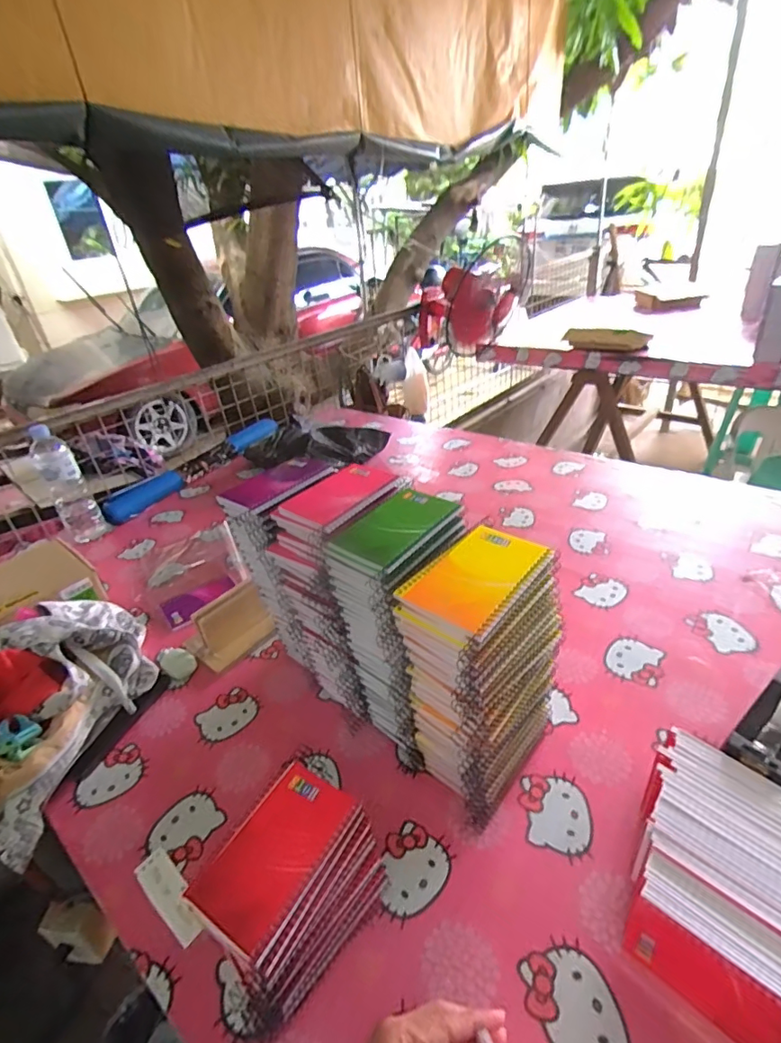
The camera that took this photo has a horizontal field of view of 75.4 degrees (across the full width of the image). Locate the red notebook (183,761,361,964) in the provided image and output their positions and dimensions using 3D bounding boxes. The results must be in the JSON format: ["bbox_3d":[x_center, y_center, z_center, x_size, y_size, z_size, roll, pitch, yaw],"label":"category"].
[{"bbox_3d":[-0.098,0.278,0.431,0.082,0.011,0.132,15,38,32],"label":"red notebook"}]

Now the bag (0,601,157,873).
[{"bbox_3d":[-0.459,0.233,0.674,0.173,0.142,0.324,3,34,17],"label":"bag"}]

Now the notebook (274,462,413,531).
[{"bbox_3d":[-0.055,-0.032,0.605,0.088,0.012,0.145,22,42,38],"label":"notebook"}]

